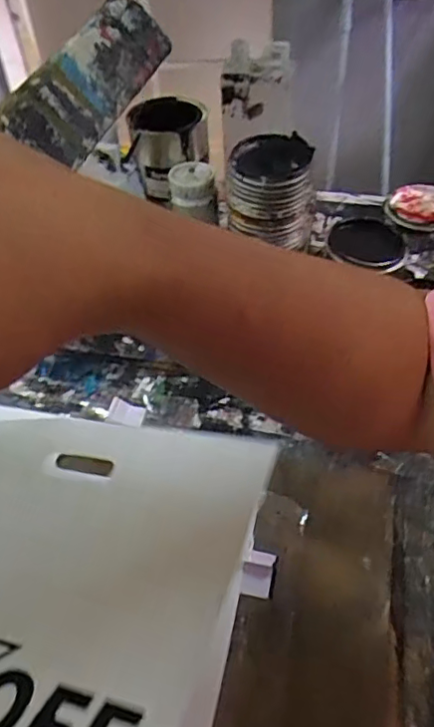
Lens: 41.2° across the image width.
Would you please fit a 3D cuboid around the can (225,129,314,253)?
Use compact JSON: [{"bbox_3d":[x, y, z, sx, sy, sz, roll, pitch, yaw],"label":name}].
[{"bbox_3d":[0.069,-0.220,0.737,0.103,0.117,0.100,7,48,10],"label":"can"}]

